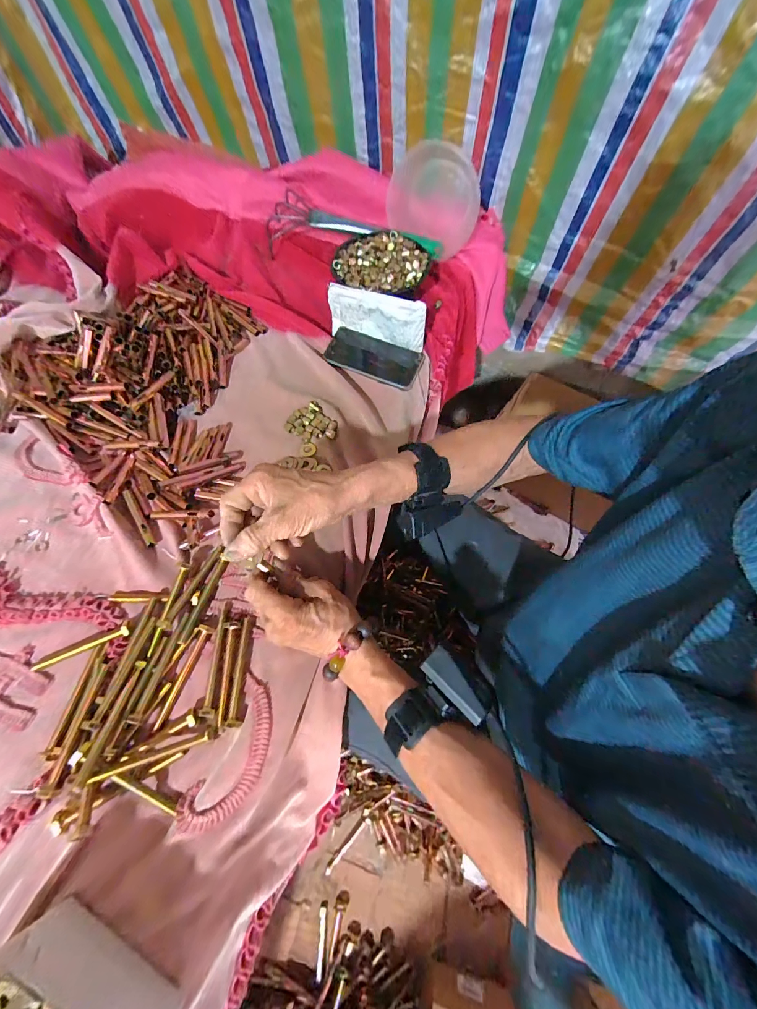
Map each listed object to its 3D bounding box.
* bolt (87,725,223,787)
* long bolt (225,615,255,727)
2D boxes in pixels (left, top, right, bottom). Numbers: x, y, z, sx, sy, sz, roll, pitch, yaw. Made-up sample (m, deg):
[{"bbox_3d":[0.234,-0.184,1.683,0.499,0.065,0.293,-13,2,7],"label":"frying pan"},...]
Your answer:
[{"bbox_3d":[-0.205,0.232,0.324,0.100,0.017,0.011,-8,64,-27],"label":"bolt"},{"bbox_3d":[-0.146,0.173,0.368,0.013,0.018,0.104,-2,64,-4],"label":"long bolt"}]

